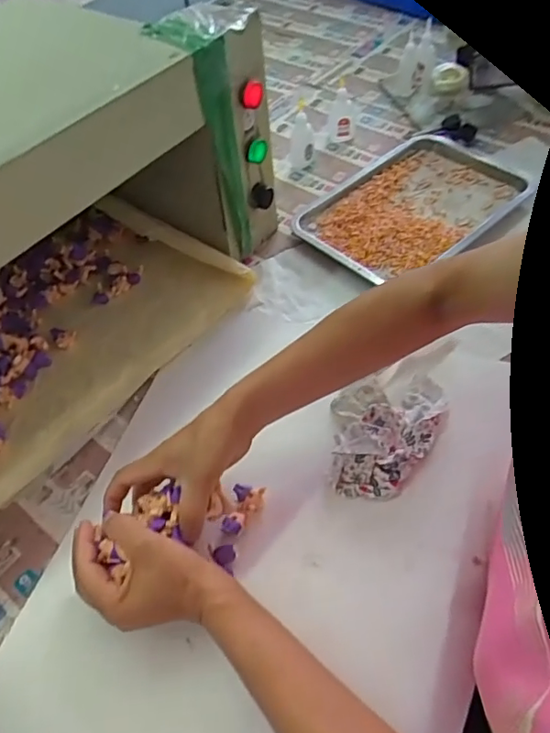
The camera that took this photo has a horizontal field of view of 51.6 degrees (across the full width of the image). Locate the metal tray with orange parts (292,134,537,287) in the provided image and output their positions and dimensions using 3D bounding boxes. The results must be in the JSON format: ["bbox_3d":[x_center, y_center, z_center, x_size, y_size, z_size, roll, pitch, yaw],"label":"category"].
[{"bbox_3d":[0.197,-0.228,0.789,0.305,0.027,0.219,-37,56,-23],"label":"metal tray with orange parts"}]

